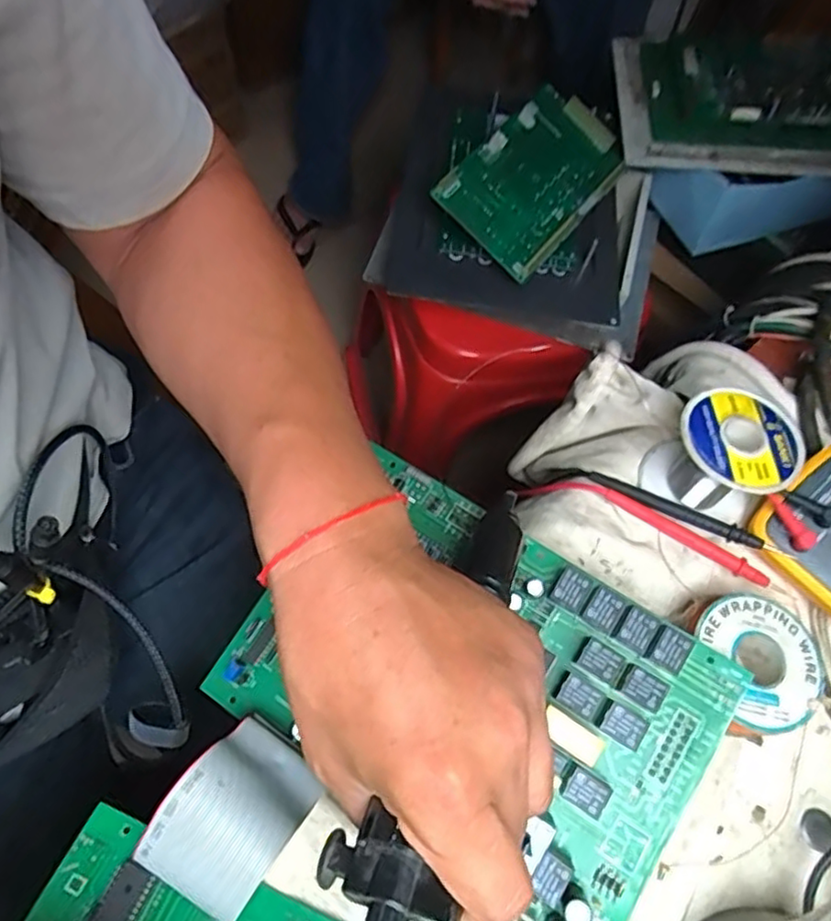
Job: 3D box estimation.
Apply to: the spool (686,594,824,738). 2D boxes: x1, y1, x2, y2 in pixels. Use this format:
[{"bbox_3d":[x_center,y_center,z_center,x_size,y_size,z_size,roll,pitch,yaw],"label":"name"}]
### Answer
[{"bbox_3d":[0.180,0.105,0.333,0.061,0.023,0.067,2,66,-4],"label":"spool"}]

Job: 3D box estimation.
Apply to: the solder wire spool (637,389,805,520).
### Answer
[{"bbox_3d":[0.174,0.000,0.370,0.064,0.064,0.060,2,66,-4],"label":"solder wire spool"}]

